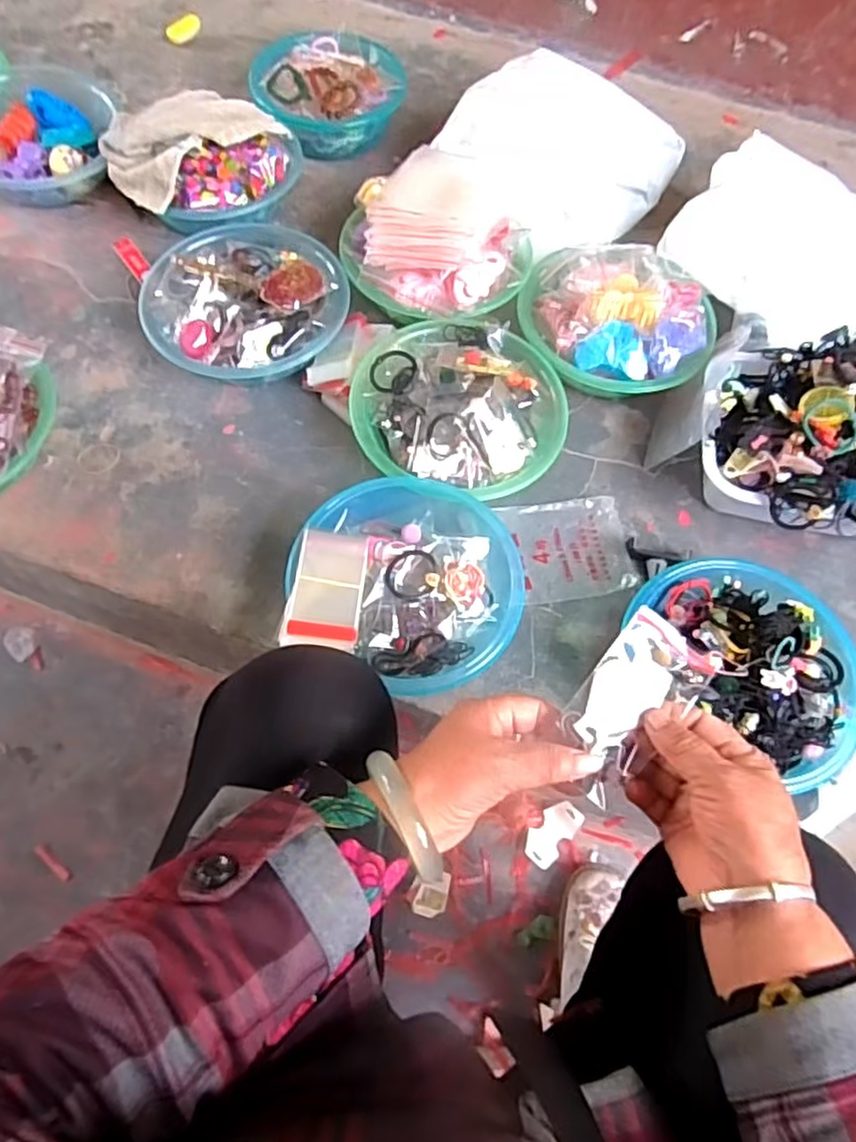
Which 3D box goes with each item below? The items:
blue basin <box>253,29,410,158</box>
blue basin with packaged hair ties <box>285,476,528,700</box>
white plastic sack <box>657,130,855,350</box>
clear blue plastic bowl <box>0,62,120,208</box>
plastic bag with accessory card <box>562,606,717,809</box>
[{"bbox_3d":[-0.148,-0.716,1.028,0.223,0.086,0.216,-1,64,-4],"label":"blue basin"},{"bbox_3d":[-0.018,0.013,0.684,0.216,0.079,0.219,1,63,-3],"label":"blue basin with packaged hair ties"},{"bbox_3d":[0.472,-0.423,0.904,0.289,0.107,0.282,-34,70,-18],"label":"white plastic sack"},{"bbox_3d":[-0.538,-0.583,0.933,0.213,0.084,0.190,-1,64,-4],"label":"clear blue plastic bowl"},{"bbox_3d":[0.116,0.079,0.401,0.058,0.005,0.105,40,90,0],"label":"plastic bag with accessory card"}]

